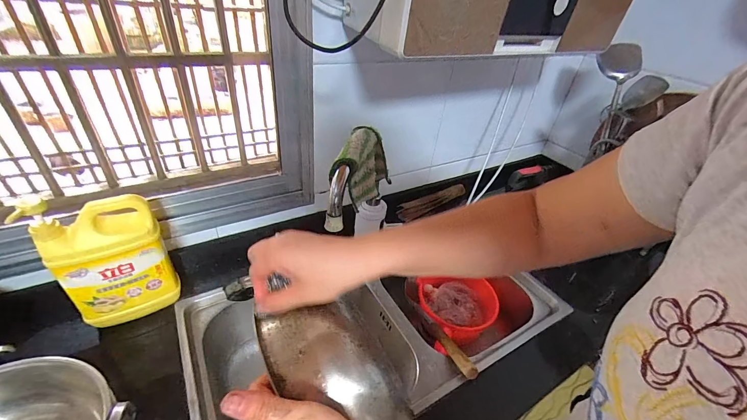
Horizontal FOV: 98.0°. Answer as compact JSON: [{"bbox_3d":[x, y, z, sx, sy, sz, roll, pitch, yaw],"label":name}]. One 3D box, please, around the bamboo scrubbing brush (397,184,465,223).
[{"bbox_3d":[0.177,-0.025,0.977,0.255,0.056,0.028,-20,44,-31],"label":"bamboo scrubbing brush"}]

